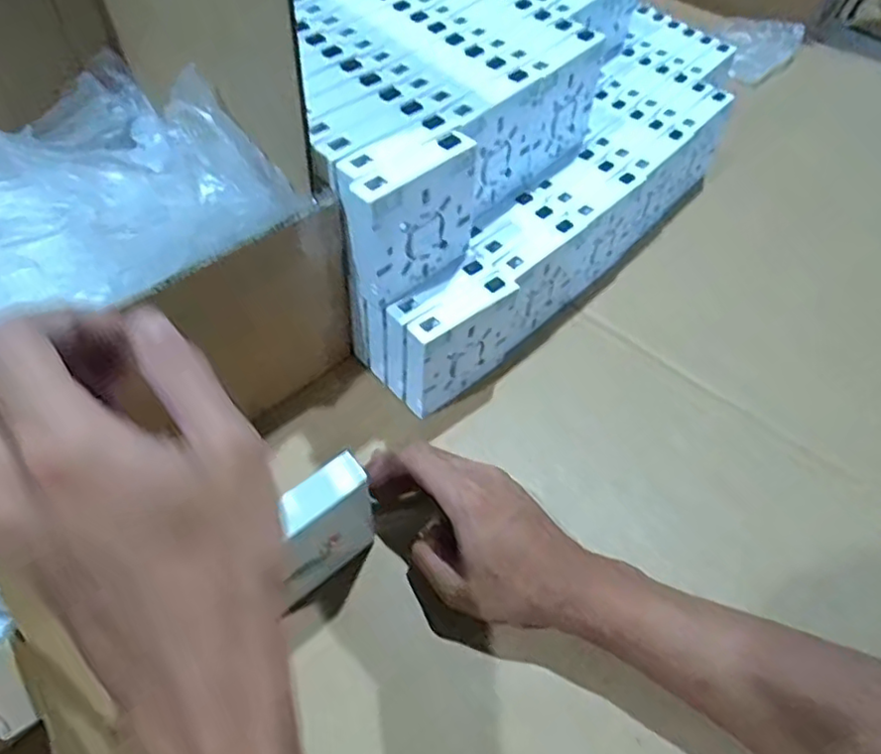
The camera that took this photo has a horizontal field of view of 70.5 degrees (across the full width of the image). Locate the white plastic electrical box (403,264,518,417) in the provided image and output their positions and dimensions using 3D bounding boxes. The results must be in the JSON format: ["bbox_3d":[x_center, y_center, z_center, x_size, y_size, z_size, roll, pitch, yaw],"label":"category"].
[{"bbox_3d":[0.014,-0.024,0.447,0.090,0.079,0.027,-37,63,-27],"label":"white plastic electrical box"}]

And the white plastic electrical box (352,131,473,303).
[{"bbox_3d":[-0.019,-0.097,0.397,0.026,0.089,0.090,39,60,23],"label":"white plastic electrical box"}]

